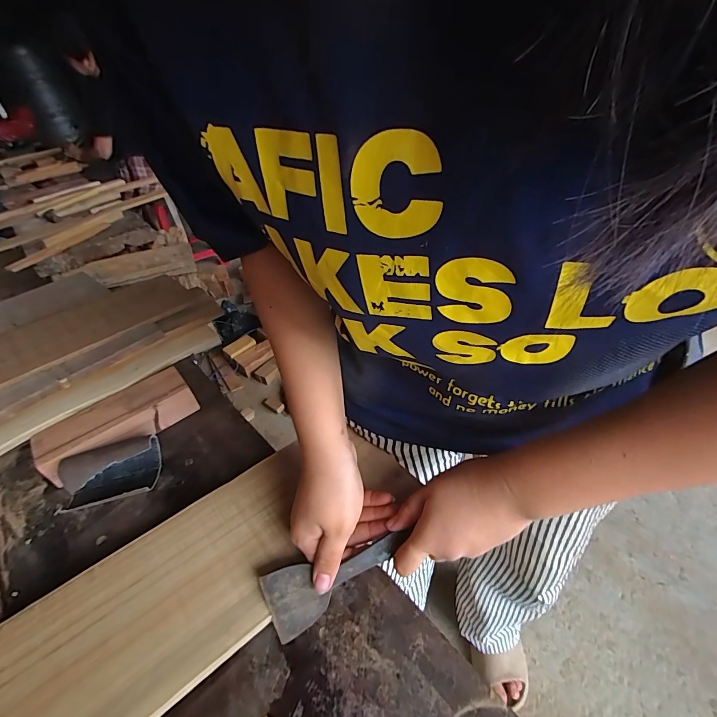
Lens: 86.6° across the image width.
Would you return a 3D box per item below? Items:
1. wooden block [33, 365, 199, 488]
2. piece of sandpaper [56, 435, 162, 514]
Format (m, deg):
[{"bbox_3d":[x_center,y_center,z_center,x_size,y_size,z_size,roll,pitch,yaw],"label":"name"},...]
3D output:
[{"bbox_3d":[-0.307,0.085,0.491,0.175,0.050,0.076,-35,48,-29],"label":"wooden block"},{"bbox_3d":[-0.284,0.131,0.430,0.111,0.052,0.072,-22,42,-17],"label":"piece of sandpaper"}]

